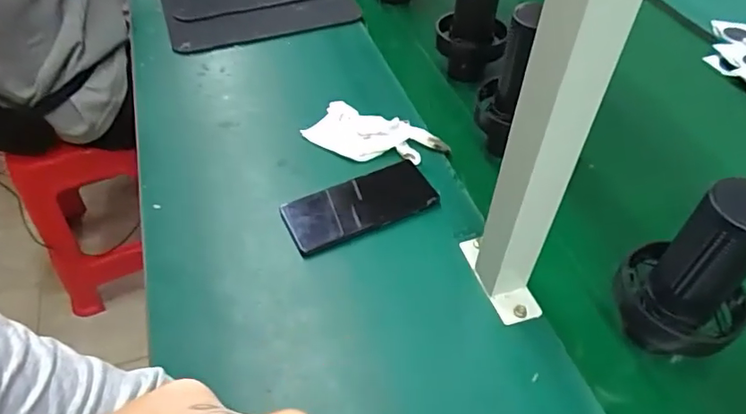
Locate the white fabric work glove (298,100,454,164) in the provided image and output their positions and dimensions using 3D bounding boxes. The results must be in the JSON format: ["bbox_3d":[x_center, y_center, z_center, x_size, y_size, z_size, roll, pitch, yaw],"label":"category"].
[{"bbox_3d":[0.002,-0.090,0.632,0.159,0.026,0.072,18,51,14],"label":"white fabric work glove"}]

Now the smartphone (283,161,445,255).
[{"bbox_3d":[-0.013,-0.002,0.578,0.161,0.014,0.068,-23,64,-10],"label":"smartphone"}]

